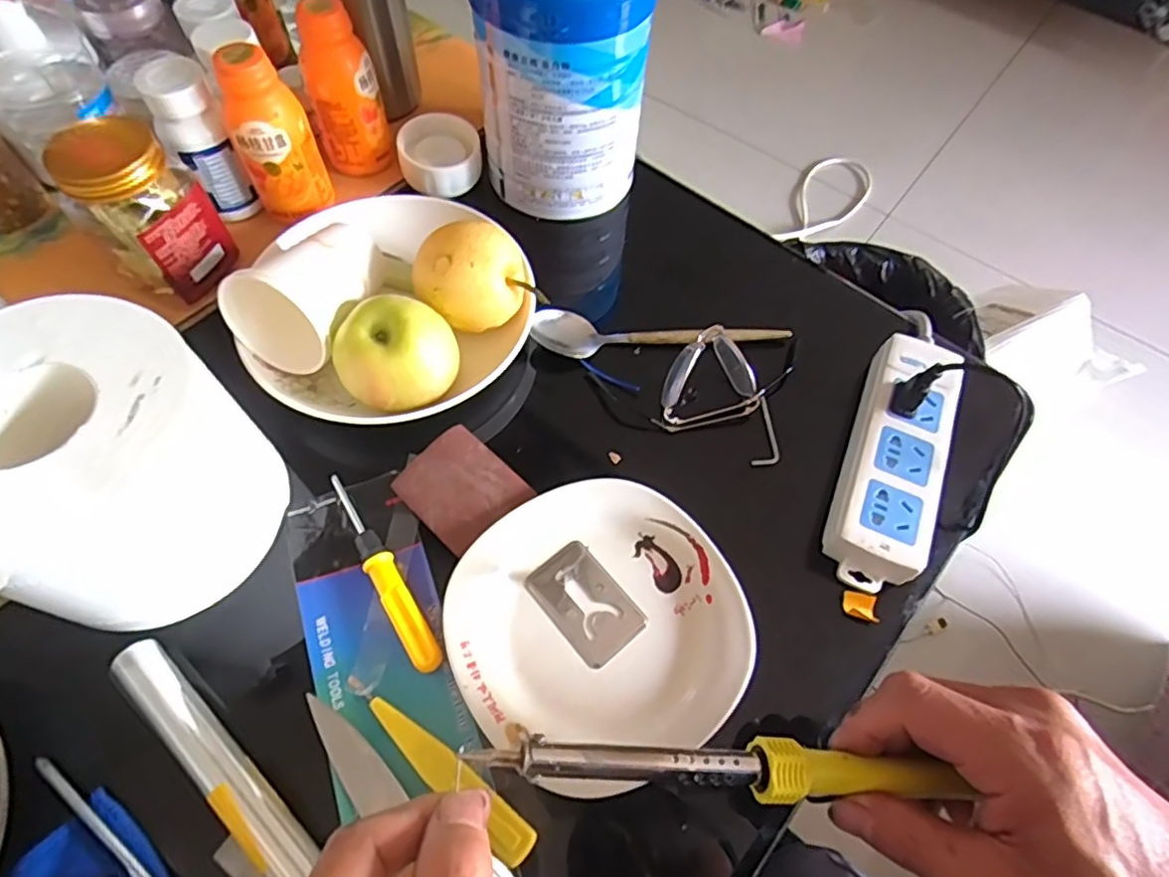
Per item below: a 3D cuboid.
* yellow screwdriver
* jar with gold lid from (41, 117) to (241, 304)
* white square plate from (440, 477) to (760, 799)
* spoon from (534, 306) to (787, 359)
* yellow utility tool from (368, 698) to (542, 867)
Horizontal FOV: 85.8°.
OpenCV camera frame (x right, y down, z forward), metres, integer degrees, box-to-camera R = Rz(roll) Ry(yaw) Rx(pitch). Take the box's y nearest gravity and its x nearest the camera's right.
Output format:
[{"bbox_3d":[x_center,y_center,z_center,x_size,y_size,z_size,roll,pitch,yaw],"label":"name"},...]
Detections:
[{"bbox_3d":[-0.120,0.080,0.376,0.017,0.019,0.133,-30,67,-18],"label":"yellow screwdriver"},{"bbox_3d":[-0.302,-0.157,0.431,0.080,0.094,0.073,1,61,-3],"label":"jar with gold lid"},{"bbox_3d":[0.007,0.103,0.361,0.158,0.023,0.156,-26,66,-16],"label":"white square plate"},{"bbox_3d":[0.057,-0.083,0.469,0.190,0.032,0.036,-4,62,-5],"label":"spoon"},{"bbox_3d":[-0.070,0.172,0.324,0.110,0.009,0.019,37,66,16],"label":"yellow utility tool"}]

